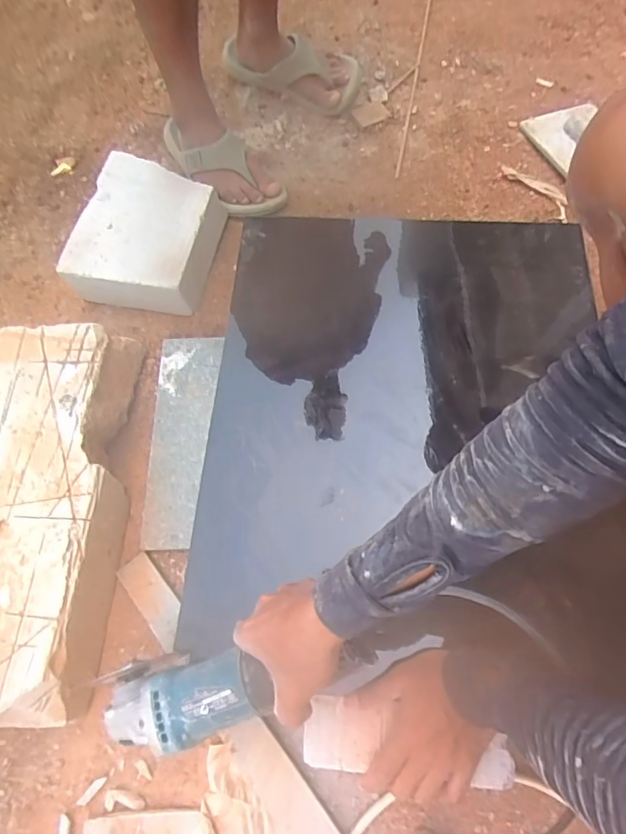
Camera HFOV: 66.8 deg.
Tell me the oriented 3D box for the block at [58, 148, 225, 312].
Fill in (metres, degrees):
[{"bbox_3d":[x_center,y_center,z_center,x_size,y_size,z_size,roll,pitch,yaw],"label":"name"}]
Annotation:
[{"bbox_3d":[-0.256,-0.292,0.745,0.203,0.076,0.240,11,66,7],"label":"block"}]

